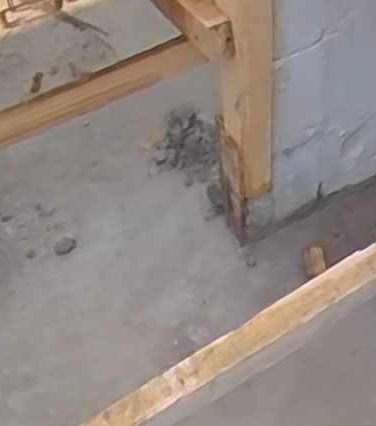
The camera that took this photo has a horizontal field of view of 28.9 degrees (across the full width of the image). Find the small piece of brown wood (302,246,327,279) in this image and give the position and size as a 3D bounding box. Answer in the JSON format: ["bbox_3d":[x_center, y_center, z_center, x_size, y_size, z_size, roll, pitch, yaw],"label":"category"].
[{"bbox_3d":[0.235,0.091,1.348,0.042,0.024,0.055,-4,53,1],"label":"small piece of brown wood"}]

